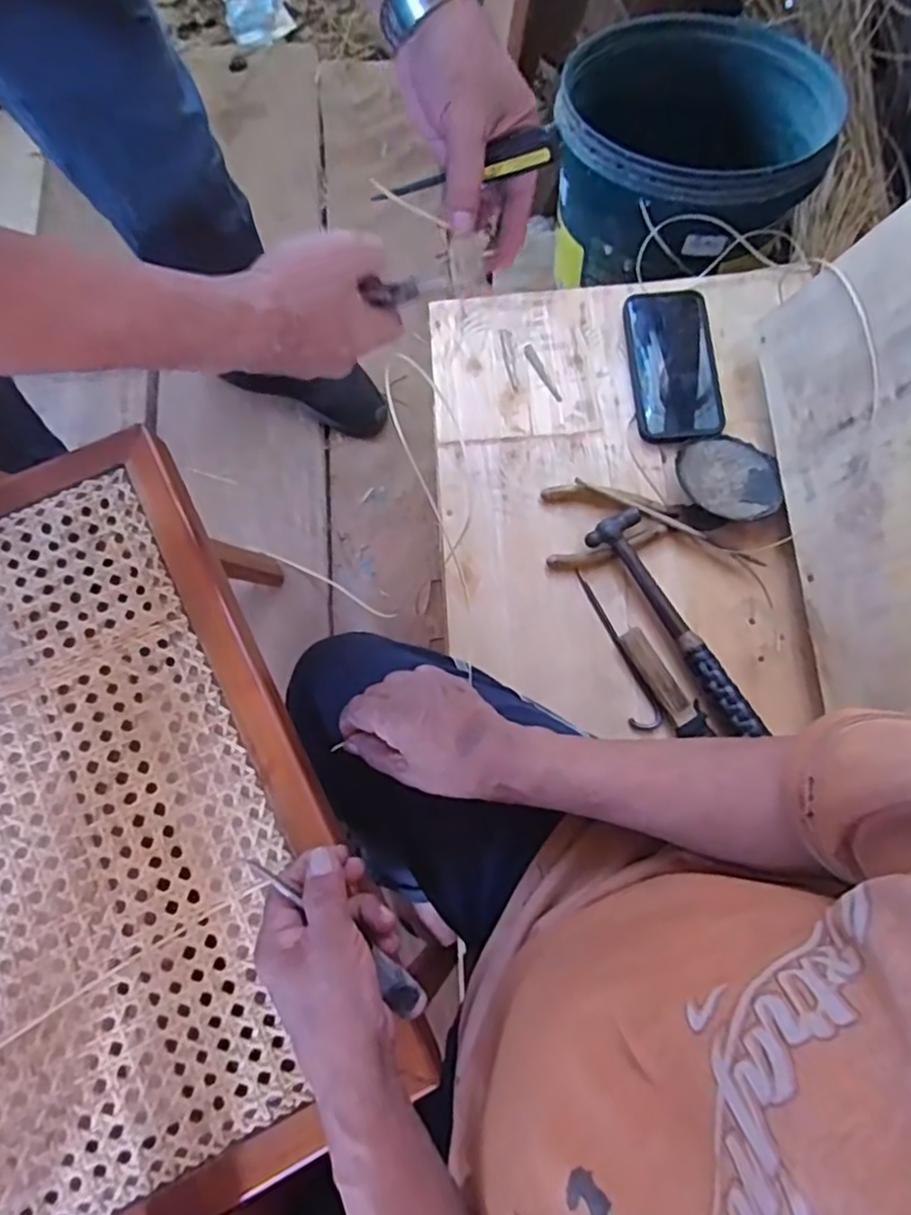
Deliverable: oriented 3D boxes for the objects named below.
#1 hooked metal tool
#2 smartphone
[{"bbox_3d":[0.146,0.035,0.609,0.027,0.013,0.155,-18,77,-3],"label":"hooked metal tool"},{"bbox_3d":[0.216,-0.238,0.670,0.085,0.019,0.157,-4,76,1],"label":"smartphone"}]

